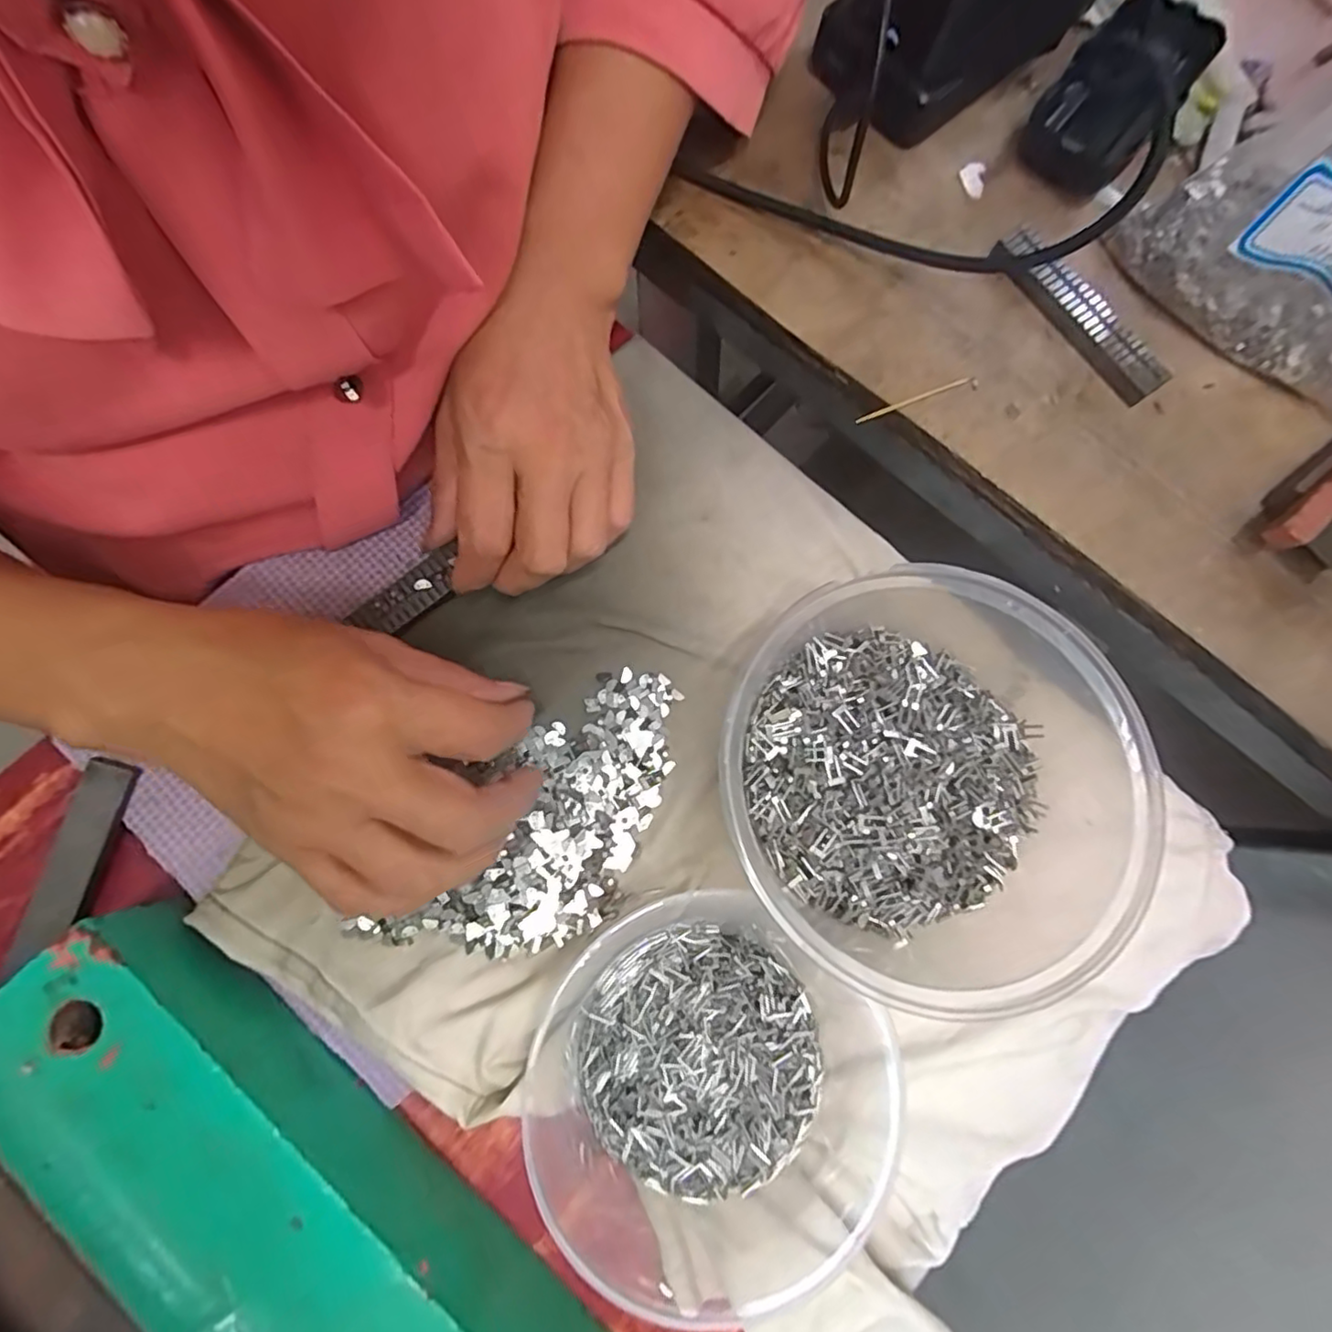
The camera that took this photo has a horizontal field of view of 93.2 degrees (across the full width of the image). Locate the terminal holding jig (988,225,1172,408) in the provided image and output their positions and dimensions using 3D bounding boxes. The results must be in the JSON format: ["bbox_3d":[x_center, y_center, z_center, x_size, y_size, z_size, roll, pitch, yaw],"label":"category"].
[{"bbox_3d":[0.188,-0.161,0.288,0.020,0.013,0.096,-39,83,-11],"label":"terminal holding jig"}]

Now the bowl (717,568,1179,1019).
[{"bbox_3d":[0.088,0.043,0.231,0.131,0.070,0.142,1,78,-4],"label":"bowl"}]

